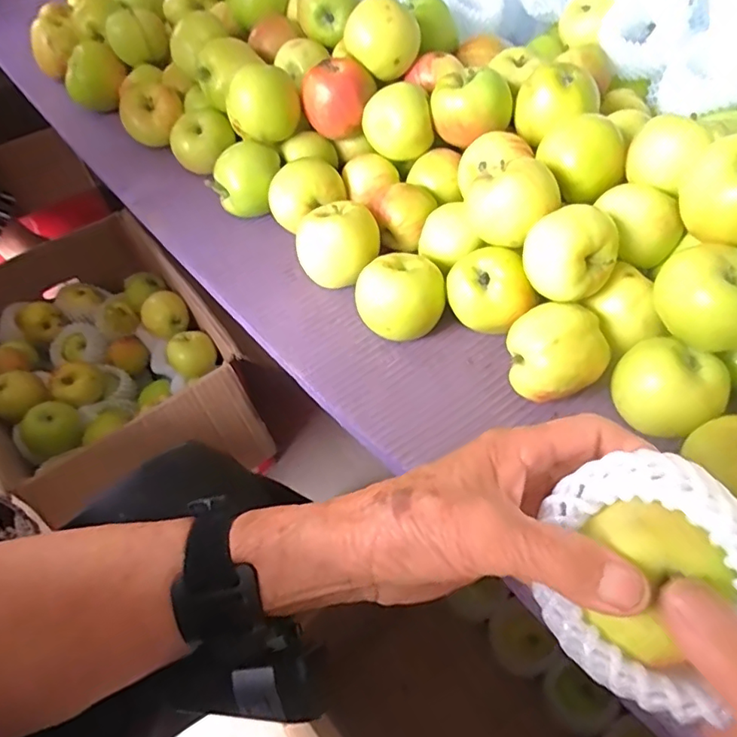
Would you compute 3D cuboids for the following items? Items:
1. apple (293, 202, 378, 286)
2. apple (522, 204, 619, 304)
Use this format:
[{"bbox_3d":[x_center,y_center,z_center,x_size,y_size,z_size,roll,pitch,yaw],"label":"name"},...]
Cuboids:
[{"bbox_3d":[-0.026,-0.102,0.451,0.064,0.061,0.055,-6,55,-4],"label":"apple"},{"bbox_3d":[0.129,-0.076,0.357,0.047,0.050,0.049,0,55,0],"label":"apple"}]

